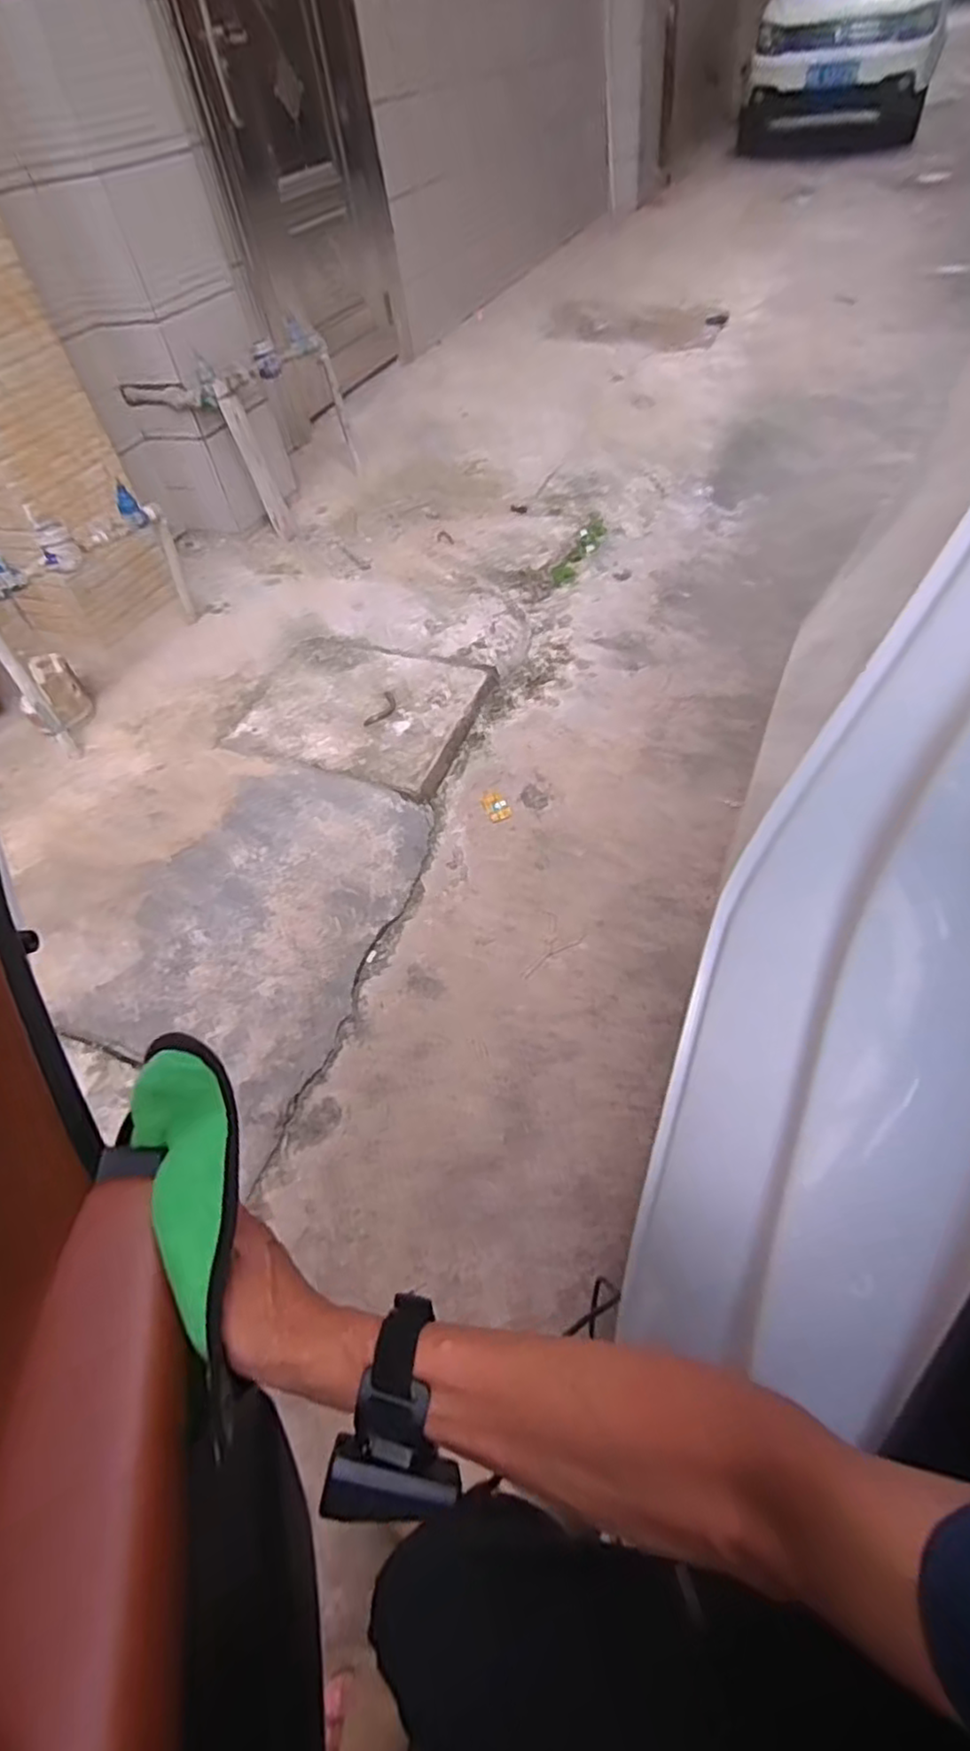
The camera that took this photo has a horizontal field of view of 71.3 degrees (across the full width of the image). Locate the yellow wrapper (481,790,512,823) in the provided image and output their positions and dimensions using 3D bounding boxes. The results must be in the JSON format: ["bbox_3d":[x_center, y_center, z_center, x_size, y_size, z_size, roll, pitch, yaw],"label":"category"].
[{"bbox_3d":[0.022,-0.150,1.448,0.051,0.005,0.088,-20,51,-8],"label":"yellow wrapper"}]

